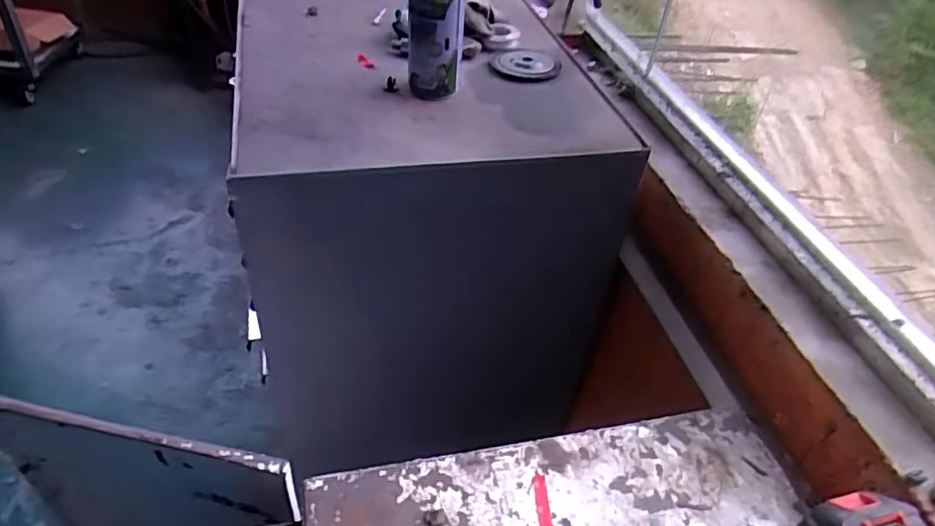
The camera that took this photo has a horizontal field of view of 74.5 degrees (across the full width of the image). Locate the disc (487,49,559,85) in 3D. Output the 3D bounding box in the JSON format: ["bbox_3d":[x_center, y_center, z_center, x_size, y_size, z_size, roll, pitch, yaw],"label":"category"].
[{"bbox_3d":[0.078,-0.268,0.831,0.093,0.010,0.096,14,43,9],"label":"disc"}]

